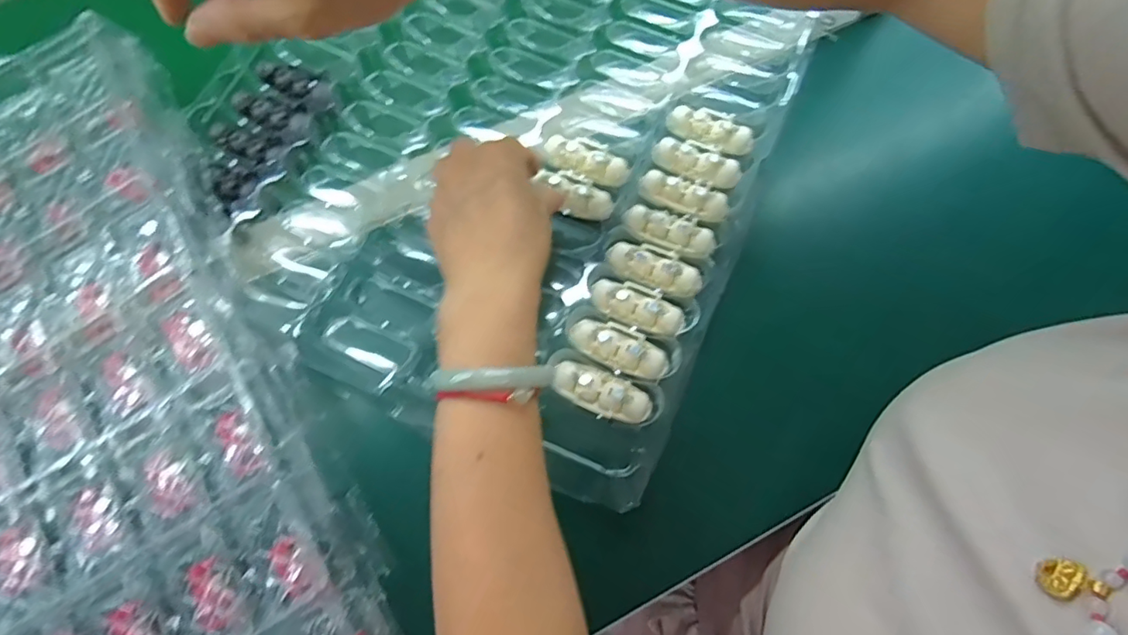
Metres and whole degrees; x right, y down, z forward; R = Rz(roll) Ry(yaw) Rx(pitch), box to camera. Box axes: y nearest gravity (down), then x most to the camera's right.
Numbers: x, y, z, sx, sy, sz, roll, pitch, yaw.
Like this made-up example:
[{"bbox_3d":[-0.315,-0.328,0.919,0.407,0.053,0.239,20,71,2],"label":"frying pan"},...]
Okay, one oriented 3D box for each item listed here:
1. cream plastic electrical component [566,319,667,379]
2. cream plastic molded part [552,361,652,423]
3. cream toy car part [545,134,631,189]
[{"bbox_3d":[0.036,0.018,0.341,0.064,0.010,0.026,24,73,7],"label":"cream plastic electrical component"},{"bbox_3d":[0.024,0.046,0.329,0.062,0.007,0.025,23,73,7],"label":"cream plastic molded part"},{"bbox_3d":[0.018,-0.116,0.386,0.062,0.011,0.031,23,73,7],"label":"cream toy car part"}]

